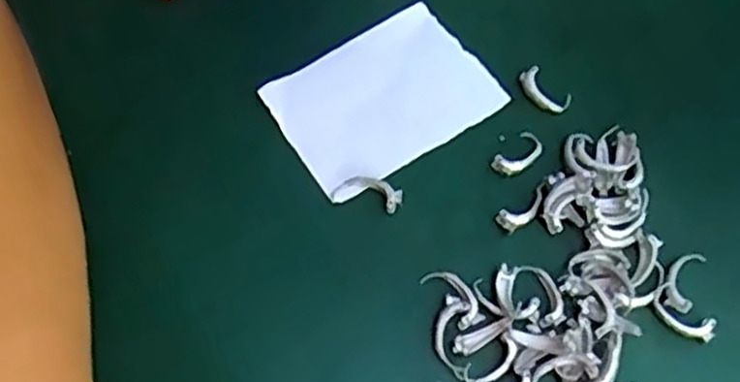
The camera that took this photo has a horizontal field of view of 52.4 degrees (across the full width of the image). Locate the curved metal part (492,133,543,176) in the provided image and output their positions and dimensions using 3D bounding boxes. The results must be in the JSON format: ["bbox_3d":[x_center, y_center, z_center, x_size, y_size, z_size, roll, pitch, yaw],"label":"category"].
[{"bbox_3d":[0.053,-0.013,0.265,0.021,0.006,0.010,-39,73,-16],"label":"curved metal part"}]

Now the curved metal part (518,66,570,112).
[{"bbox_3d":[0.064,-0.037,0.274,0.020,0.004,0.010,42,73,15],"label":"curved metal part"}]

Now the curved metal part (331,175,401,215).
[{"bbox_3d":[0.000,0.000,0.258,0.023,0.005,0.012,18,68,6],"label":"curved metal part"}]

